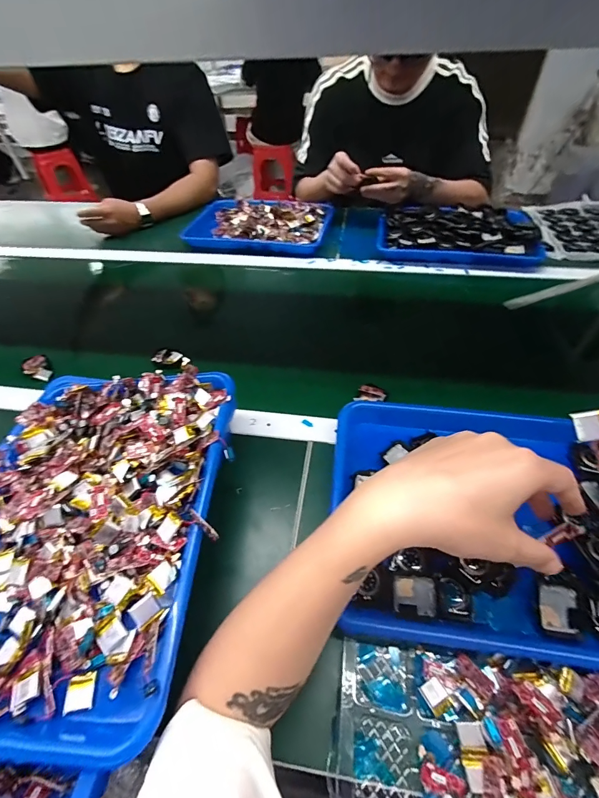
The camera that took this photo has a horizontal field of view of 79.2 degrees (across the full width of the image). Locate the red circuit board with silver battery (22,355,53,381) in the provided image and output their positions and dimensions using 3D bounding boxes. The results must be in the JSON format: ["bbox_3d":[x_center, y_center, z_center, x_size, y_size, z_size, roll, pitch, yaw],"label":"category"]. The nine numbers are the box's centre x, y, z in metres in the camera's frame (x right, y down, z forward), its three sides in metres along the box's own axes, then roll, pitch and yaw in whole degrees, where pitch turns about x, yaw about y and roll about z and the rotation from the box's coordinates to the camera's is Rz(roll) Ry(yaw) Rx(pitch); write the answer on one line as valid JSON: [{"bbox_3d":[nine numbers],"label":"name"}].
[{"bbox_3d":[-0.422,-0.048,0.582,0.036,0.015,0.058,-30,54,-22],"label":"red circuit board with silver battery"}]

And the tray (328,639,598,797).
[{"bbox_3d":[0.156,0.256,0.267,0.253,0.039,0.104,6,49,7],"label":"tray"}]

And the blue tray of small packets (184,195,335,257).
[{"bbox_3d":[-0.097,-0.423,0.876,0.338,0.046,0.210,10,49,11],"label":"blue tray of small packets"}]

